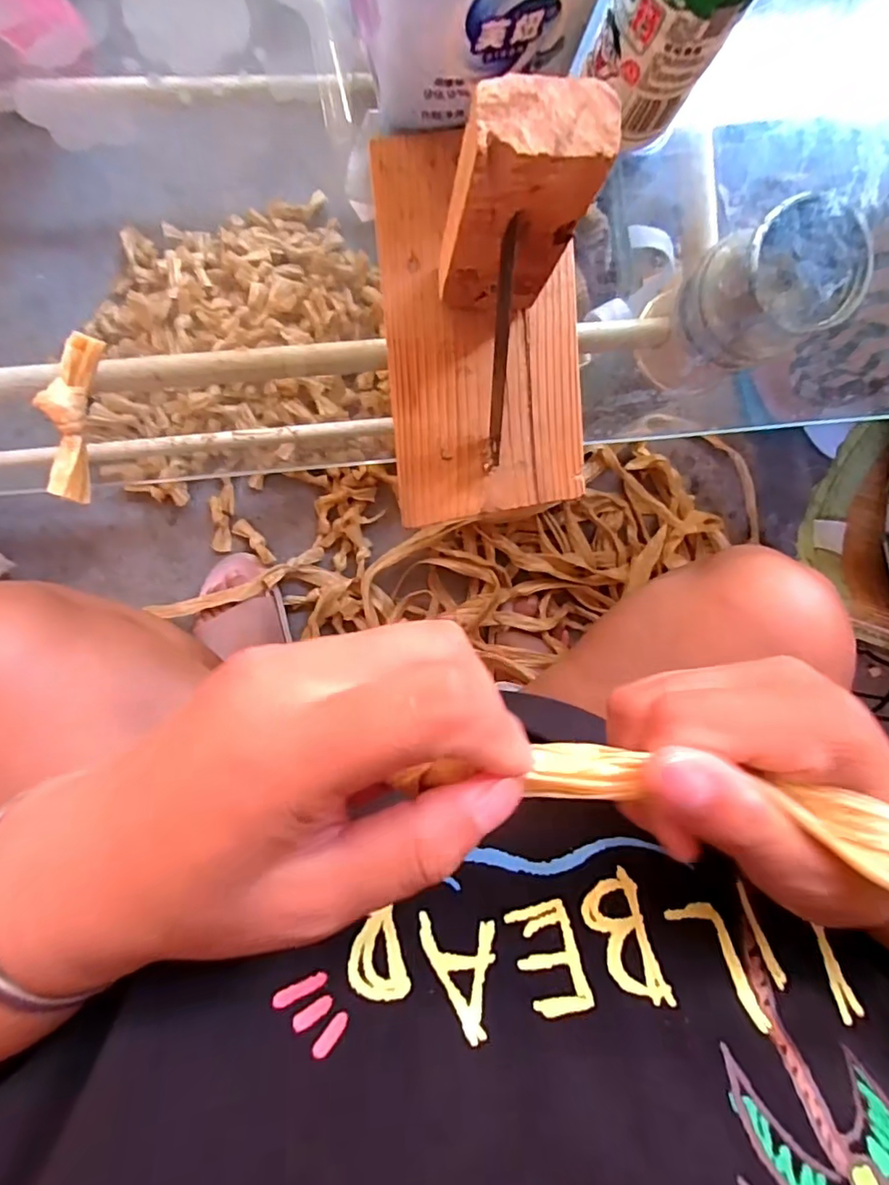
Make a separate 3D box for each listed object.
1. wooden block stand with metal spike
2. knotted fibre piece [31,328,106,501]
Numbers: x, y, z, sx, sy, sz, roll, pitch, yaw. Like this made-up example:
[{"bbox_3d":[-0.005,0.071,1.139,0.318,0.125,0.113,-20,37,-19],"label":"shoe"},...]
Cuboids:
[{"bbox_3d":[0.019,-0.112,0.211,0.088,0.101,0.160,-5,95,-1],"label":"wooden block stand with metal spike"},{"bbox_3d":[-0.174,-0.082,0.262,0.018,0.013,0.075,8,94,-2],"label":"knotted fibre piece"}]

